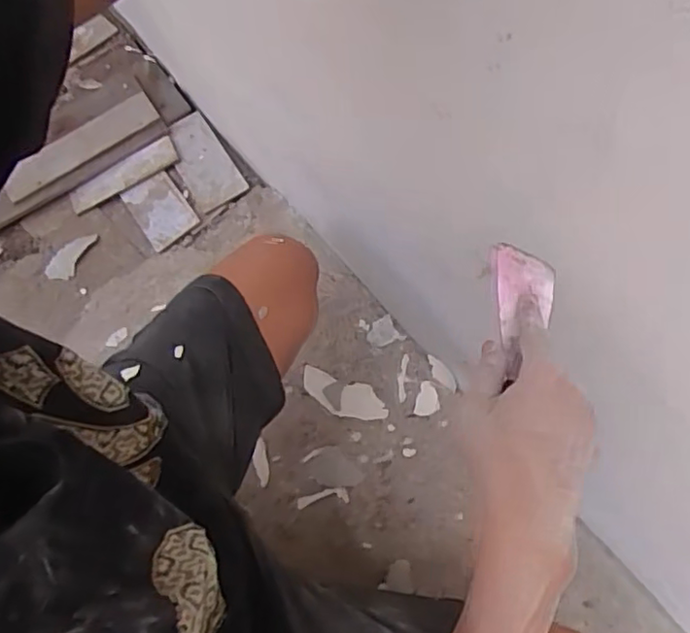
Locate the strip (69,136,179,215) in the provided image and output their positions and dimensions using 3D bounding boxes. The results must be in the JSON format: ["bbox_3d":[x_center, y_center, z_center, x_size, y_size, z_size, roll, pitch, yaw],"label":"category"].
[{"bbox_3d":[-0.368,-0.233,1.045,0.189,0.007,0.045,-30,87,-1],"label":"strip"}]

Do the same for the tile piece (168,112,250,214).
[{"bbox_3d":[-0.238,-0.256,1.030,0.088,0.014,0.178,-29,67,-12],"label":"tile piece"}]

